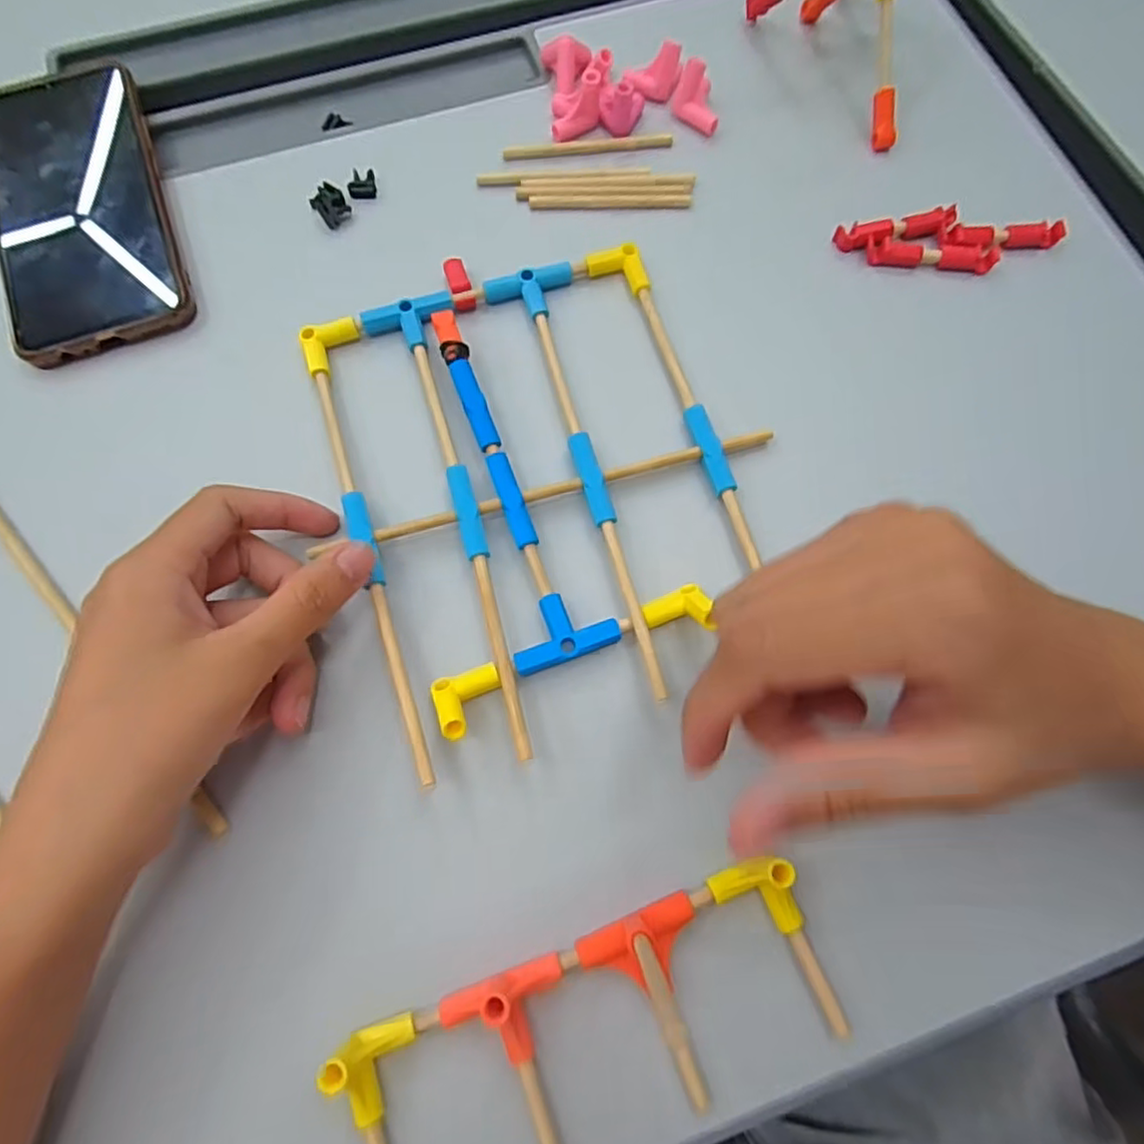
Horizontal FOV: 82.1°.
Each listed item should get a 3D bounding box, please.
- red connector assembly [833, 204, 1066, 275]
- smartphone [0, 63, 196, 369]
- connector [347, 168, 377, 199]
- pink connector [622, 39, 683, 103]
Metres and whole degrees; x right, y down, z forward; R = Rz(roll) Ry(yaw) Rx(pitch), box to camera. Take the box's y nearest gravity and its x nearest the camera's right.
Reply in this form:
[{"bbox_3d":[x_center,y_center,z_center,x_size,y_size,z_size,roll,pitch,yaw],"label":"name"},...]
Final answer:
[{"bbox_3d":[0.178,-0.156,0.309,0.103,0.008,0.028,5,72,1],"label":"red connector assembly"},{"bbox_3d":[-0.230,-0.174,0.308,0.073,0.013,0.161,-20,73,-7],"label":"smartphone"},{"bbox_3d":[-0.102,-0.189,0.320,0.013,0.004,0.016,-9,73,-4],"label":"connector"},{"bbox_3d":[0.041,-0.252,0.331,0.028,0.019,0.014,-12,72,-4],"label":"pink connector"}]

